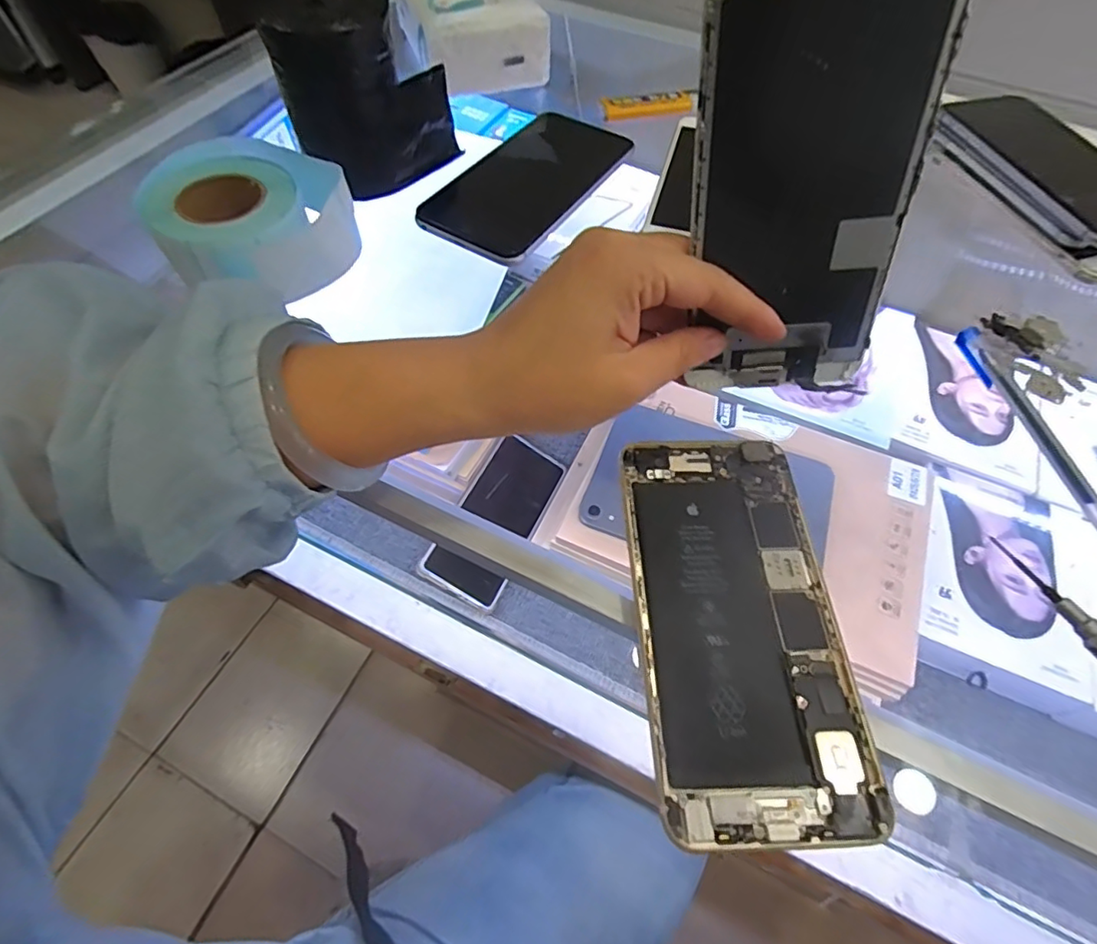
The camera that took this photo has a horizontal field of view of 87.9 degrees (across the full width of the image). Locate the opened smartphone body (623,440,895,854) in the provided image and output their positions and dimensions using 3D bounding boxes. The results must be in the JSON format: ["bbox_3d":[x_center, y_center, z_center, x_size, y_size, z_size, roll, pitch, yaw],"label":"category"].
[{"bbox_3d":[0.074,0.055,0.225,0.075,0.006,0.155,0,58,-2],"label":"opened smartphone body"}]

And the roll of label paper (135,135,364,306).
[{"bbox_3d":[-0.158,-0.135,0.304,0.091,0.043,0.085,1,57,-2],"label":"roll of label paper"}]

